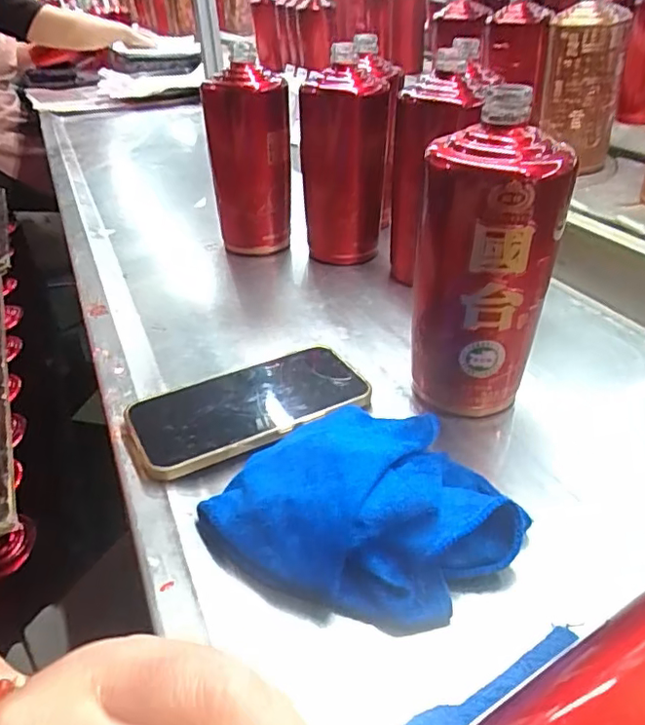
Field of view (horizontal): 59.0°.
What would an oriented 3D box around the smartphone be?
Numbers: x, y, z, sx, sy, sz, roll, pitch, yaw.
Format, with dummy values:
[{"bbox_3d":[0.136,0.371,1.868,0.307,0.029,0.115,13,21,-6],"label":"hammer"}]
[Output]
[{"bbox_3d":[-0.049,0.029,0.392,0.158,0.011,0.084,-17,38,-22],"label":"smartphone"}]

